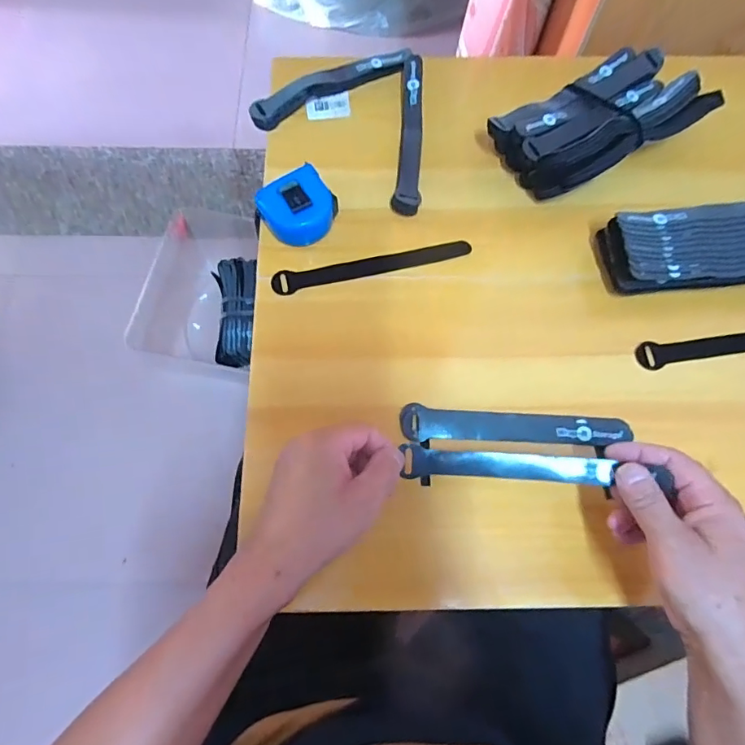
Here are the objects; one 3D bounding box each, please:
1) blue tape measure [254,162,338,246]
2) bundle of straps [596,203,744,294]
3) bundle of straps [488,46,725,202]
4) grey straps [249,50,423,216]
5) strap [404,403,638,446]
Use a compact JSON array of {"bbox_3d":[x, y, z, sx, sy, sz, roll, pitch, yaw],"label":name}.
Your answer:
[{"bbox_3d":[-0.076,-0.164,0.489,0.076,0.038,0.066,-24,73,-9],"label":"blue tape measure"},{"bbox_3d":[0.327,-0.120,0.461,0.197,0.048,0.076,-6,71,-3],"label":"bundle of straps"},{"bbox_3d":[0.237,-0.263,0.511,0.216,0.051,0.114,-30,74,-11],"label":"bundle of straps"},{"bbox_3d":[0.001,-0.286,0.538,0.212,0.024,0.168,34,74,10],"label":"grey straps"},{"bbox_3d":[0.126,0.048,0.436,0.198,0.010,0.030,2,71,0],"label":"strap"}]

